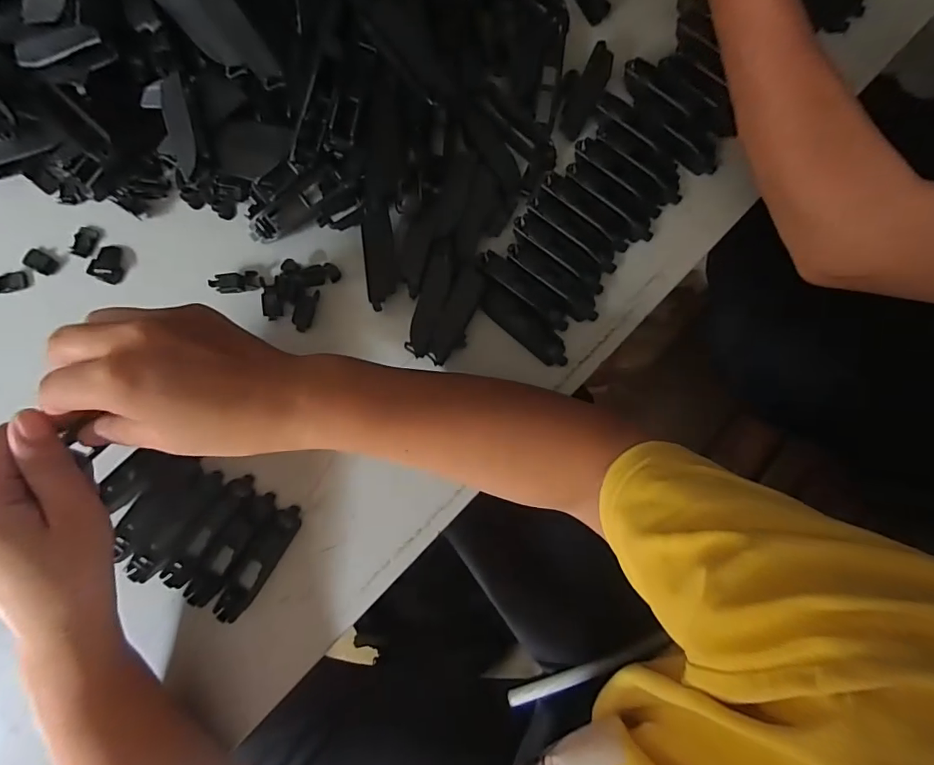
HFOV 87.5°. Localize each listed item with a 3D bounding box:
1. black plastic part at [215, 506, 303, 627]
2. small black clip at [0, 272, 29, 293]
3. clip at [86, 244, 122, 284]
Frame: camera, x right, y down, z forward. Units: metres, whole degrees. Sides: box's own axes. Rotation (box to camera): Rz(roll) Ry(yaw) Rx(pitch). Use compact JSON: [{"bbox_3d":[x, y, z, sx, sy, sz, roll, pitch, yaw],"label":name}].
[{"bbox_3d":[-0.131,0.114,0.308,0.018,0.015,0.075,31,83,0],"label":"black plastic part"},{"bbox_3d":[-0.301,-0.066,0.320,0.022,0.005,0.011,-20,86,-6],"label":"small black clip"},{"bbox_3d":[-0.240,-0.080,0.324,0.019,0.005,0.024,20,83,-2],"label":"clip"}]

